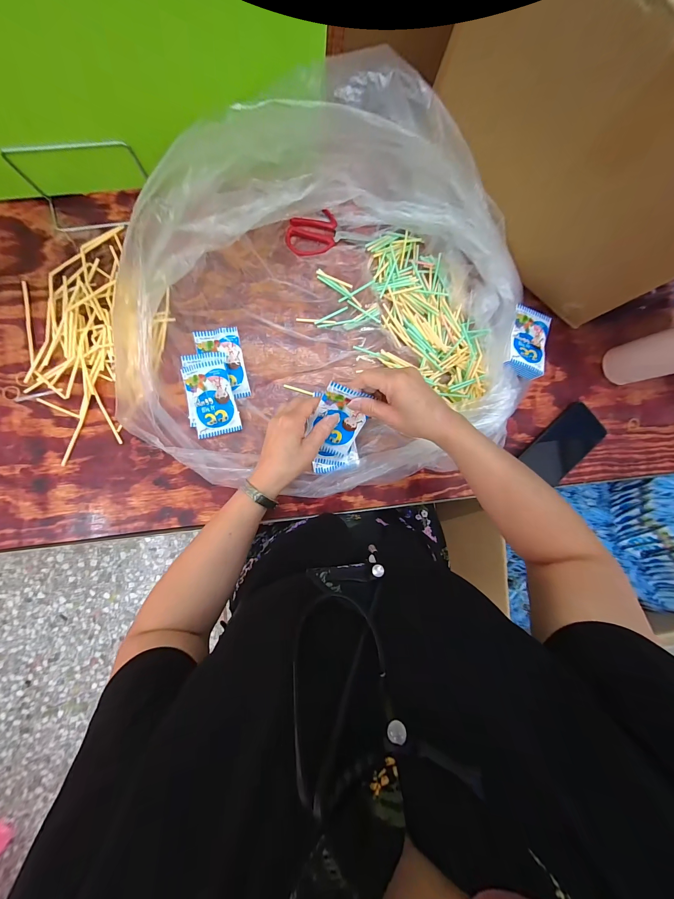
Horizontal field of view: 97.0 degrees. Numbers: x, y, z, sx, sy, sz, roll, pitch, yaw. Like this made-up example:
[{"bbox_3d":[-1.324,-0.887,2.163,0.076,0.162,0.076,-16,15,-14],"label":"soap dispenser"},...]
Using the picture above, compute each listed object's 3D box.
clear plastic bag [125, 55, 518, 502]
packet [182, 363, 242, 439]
[{"bbox_3d":[0.010,-0.176,0.395,0.517,0.145,0.469,5,91,-6],"label":"clear plastic bag"},{"bbox_3d":[-0.184,-0.073,0.439,0.062,0.022,0.103,-13,92,-5],"label":"packet"}]

